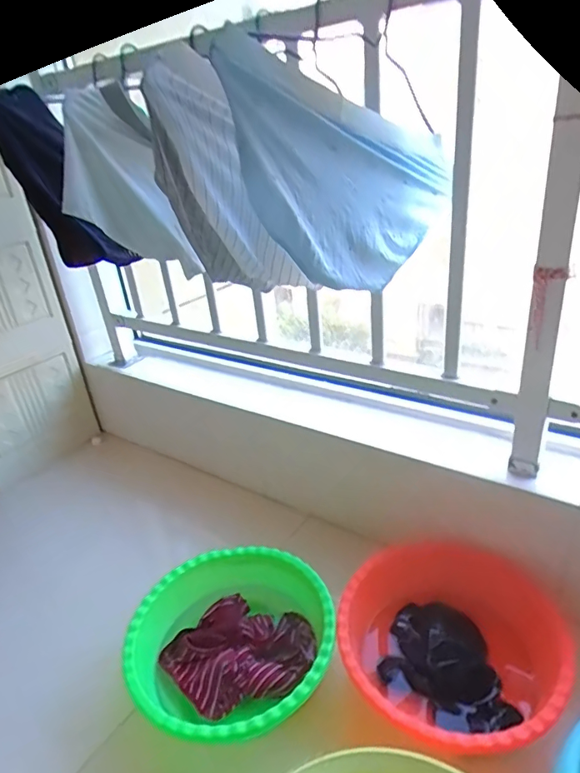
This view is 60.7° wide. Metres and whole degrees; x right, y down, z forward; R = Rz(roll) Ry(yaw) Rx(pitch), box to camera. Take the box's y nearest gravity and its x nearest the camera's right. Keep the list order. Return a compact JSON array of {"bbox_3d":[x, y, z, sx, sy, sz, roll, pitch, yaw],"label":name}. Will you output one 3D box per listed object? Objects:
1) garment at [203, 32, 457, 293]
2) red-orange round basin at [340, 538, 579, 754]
[{"bbox_3d":[0.080,-0.270,0.632,0.351,0.266,0.045,-24,30,-32],"label":"garment"},{"bbox_3d":[0.225,0.370,0.709,0.293,0.098,0.297,-6,25,3],"label":"red-orange round basin"}]

